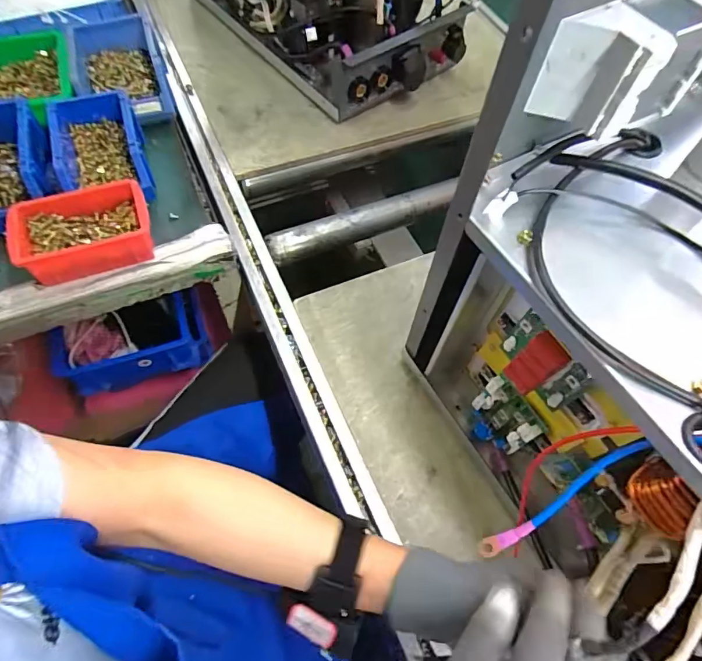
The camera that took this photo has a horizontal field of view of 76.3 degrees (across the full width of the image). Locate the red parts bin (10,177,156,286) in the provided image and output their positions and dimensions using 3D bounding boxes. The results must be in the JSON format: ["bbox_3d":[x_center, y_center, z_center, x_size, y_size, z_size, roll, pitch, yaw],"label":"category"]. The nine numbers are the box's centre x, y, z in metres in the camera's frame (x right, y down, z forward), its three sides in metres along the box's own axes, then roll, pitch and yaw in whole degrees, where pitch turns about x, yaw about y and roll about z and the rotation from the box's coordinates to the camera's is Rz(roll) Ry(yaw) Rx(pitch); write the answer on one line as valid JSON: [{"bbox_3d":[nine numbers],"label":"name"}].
[{"bbox_3d":[-0.320,-0.118,0.541,0.152,0.051,0.102,-16,64,-11],"label":"red parts bin"}]

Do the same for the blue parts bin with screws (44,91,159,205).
[{"bbox_3d":[-0.331,-0.239,0.597,0.101,0.069,0.157,-18,65,-12],"label":"blue parts bin with screws"}]

